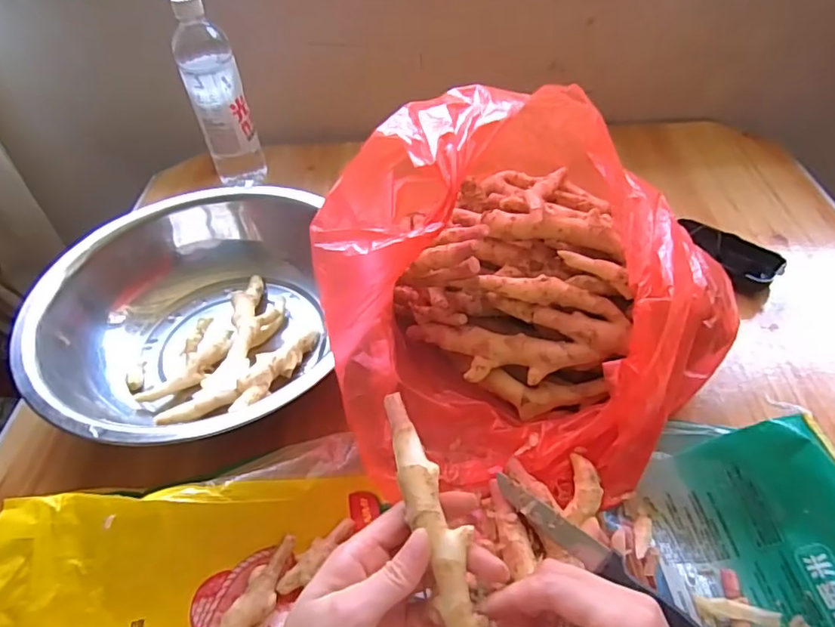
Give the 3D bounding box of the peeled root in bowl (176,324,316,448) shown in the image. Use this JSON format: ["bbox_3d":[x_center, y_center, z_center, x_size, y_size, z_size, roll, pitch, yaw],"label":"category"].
[{"bbox_3d":[-0.131,0.050,0.504,0.028,0.017,0.105,19,51,21],"label":"peeled root in bowl"}]

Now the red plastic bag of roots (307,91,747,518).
[{"bbox_3d":[0.098,-0.038,0.429,0.290,0.218,0.320,13,49,16],"label":"red plastic bag of roots"}]

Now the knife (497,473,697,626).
[{"bbox_3d":[0.124,0.163,0.360,0.176,0.016,0.017,34,57,30],"label":"knife"}]

